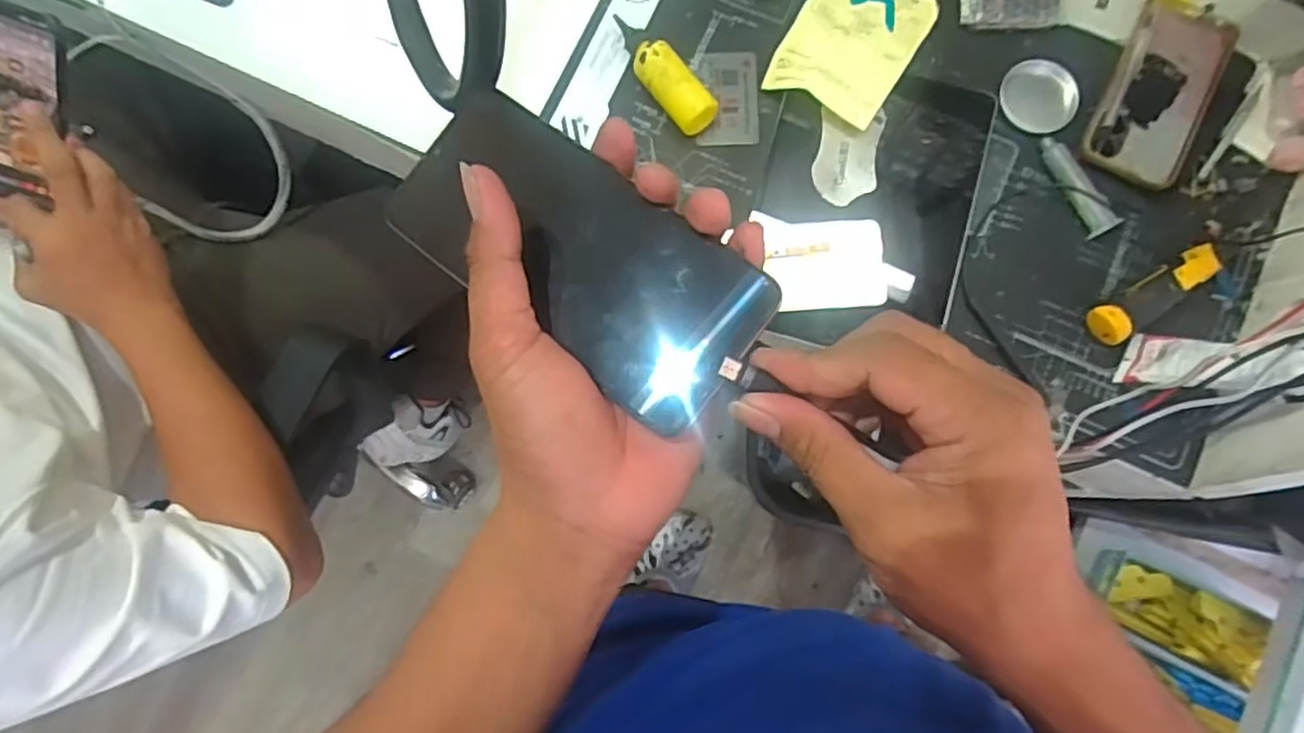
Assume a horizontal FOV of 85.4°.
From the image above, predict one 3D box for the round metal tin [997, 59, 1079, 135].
[{"bbox_3d":[0.332,-0.232,0.607,0.065,0.009,0.059,9,81,3],"label":"round metal tin"}]

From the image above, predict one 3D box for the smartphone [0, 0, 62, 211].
[{"bbox_3d":[-0.524,-0.216,0.584,0.065,0.013,0.159,15,121,-13],"label":"smartphone"}]

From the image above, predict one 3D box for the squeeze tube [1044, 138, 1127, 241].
[{"bbox_3d":[0.352,-0.150,0.585,0.023,0.020,0.090,-28,81,-3],"label":"squeeze tube"}]

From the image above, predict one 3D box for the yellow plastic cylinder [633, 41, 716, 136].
[{"bbox_3d":[0.018,-0.233,0.597,0.034,0.038,0.082,-39,82,-4],"label":"yellow plastic cylinder"}]

